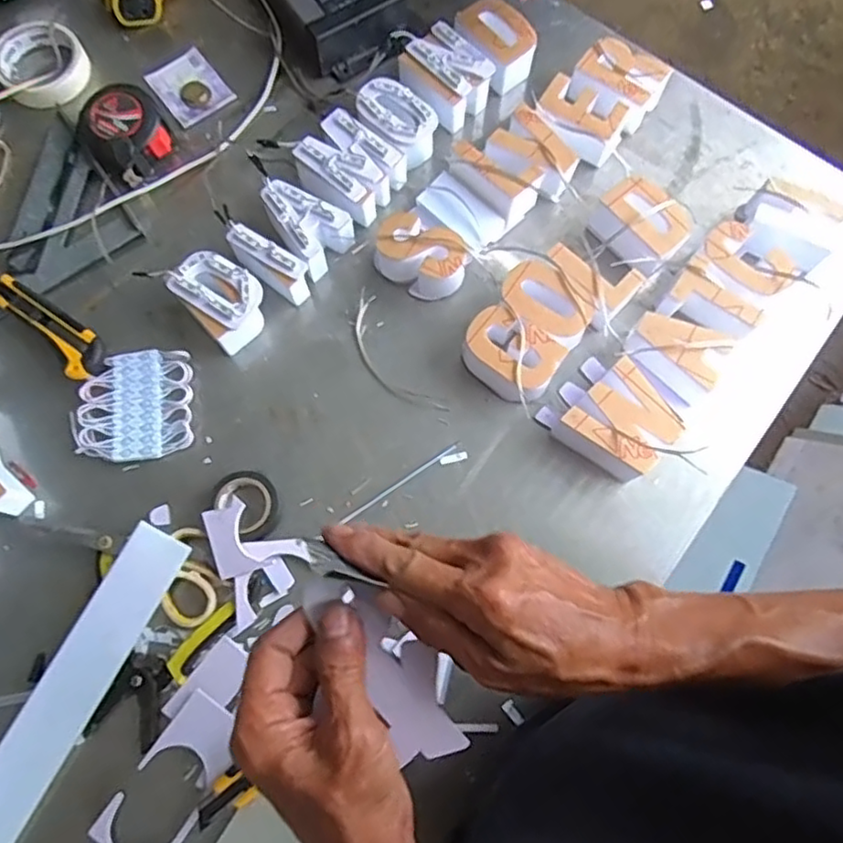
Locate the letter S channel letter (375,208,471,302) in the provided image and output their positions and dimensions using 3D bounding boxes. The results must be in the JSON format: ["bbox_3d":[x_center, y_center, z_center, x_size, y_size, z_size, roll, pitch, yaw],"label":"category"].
[{"bbox_3d":[0.000,-0.159,0.625,0.089,0.050,0.059,31,76,9],"label":"letter S channel letter"}]

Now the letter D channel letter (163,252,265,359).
[{"bbox_3d":[-0.185,-0.112,0.610,0.064,0.052,0.085,-42,78,-12],"label":"letter D channel letter"}]

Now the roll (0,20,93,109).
[{"bbox_3d":[-0.407,-0.384,0.697,0.090,0.036,0.090,-36,76,-10],"label":"roll"}]

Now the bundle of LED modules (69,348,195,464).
[{"bbox_3d":[-0.262,-0.014,0.597,0.104,0.014,0.102,-8,73,-2],"label":"bundle of LED modules"}]

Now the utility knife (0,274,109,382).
[{"bbox_3d":[-0.354,-0.096,0.615,0.151,0.025,0.041,41,77,11],"label":"utility knife"}]

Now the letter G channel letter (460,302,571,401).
[{"bbox_3d":[0.081,-0.060,0.597,0.084,0.047,0.058,35,76,10],"label":"letter G channel letter"}]

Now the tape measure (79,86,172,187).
[{"bbox_3d":[-0.302,-0.294,0.668,0.075,0.048,0.086,-42,77,-12],"label":"tape measure"}]

